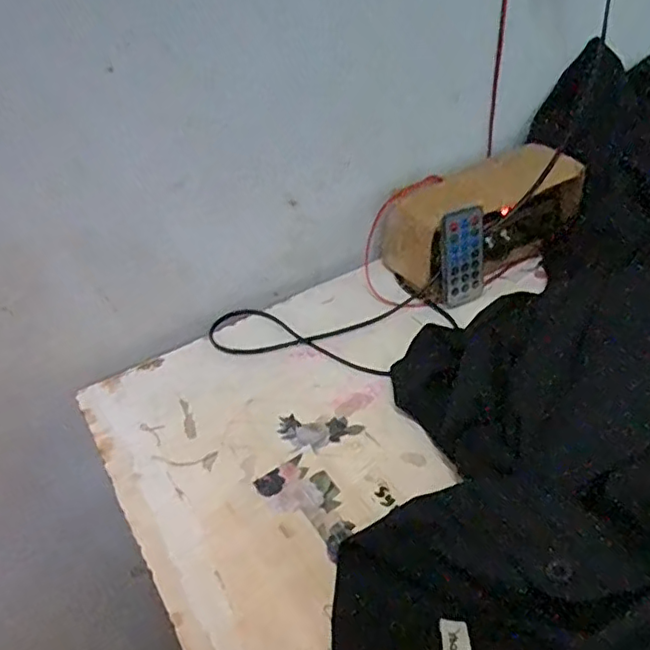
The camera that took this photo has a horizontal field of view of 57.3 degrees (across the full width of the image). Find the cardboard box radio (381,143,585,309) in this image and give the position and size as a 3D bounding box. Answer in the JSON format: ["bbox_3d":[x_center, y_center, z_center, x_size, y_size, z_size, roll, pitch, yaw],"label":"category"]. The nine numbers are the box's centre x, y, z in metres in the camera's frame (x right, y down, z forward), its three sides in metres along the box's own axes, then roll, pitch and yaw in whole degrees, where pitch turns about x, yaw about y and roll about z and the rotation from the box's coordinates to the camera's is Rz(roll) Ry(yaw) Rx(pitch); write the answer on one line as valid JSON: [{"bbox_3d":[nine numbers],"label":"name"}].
[{"bbox_3d":[0.148,-0.101,0.551,0.184,0.090,0.087,-24,43,-18],"label":"cardboard box radio"}]

